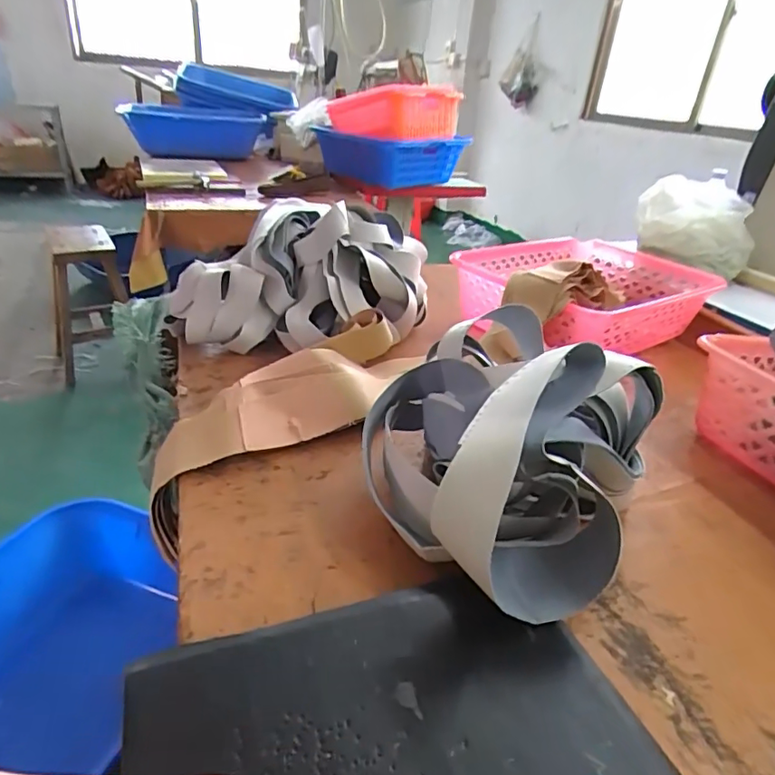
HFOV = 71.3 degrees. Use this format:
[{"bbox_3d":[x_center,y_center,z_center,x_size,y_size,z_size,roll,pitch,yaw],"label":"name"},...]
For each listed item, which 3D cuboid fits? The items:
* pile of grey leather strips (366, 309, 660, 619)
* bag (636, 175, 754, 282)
[{"bbox_3d":[0.112,0.053,0.510,0.228,0.185,0.276,-8,32,-21],"label":"pile of grey leather strips"},{"bbox_3d":[0.630,-0.334,1.110,0.218,0.146,0.183,0,30,-8],"label":"bag"}]

